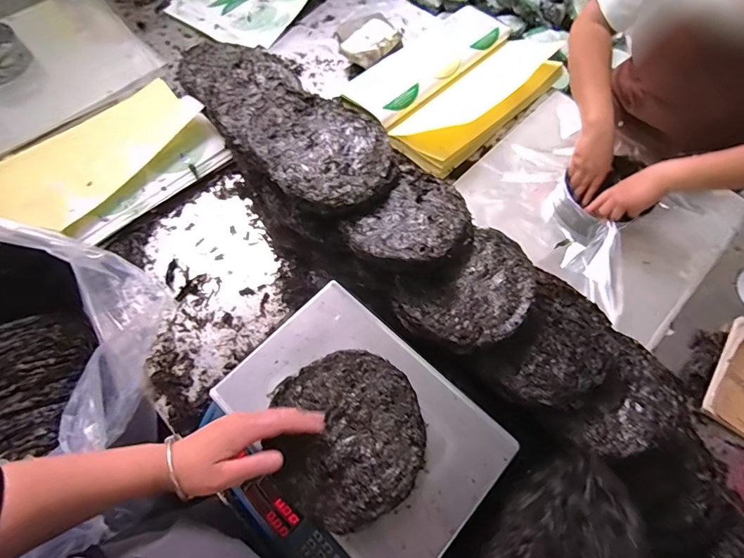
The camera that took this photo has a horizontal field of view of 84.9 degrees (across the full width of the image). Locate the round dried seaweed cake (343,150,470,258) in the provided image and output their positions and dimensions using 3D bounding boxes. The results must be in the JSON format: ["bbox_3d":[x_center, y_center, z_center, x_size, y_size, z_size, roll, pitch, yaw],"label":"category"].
[{"bbox_3d":[0.063,-0.096,0.615,0.160,0.038,0.193,36,69,16],"label":"round dried seaweed cake"}]

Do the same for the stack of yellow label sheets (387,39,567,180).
[{"bbox_3d":[0.257,-0.434,0.978,0.492,0.084,0.185,-39,70,-17],"label":"stack of yellow label sheets"}]

